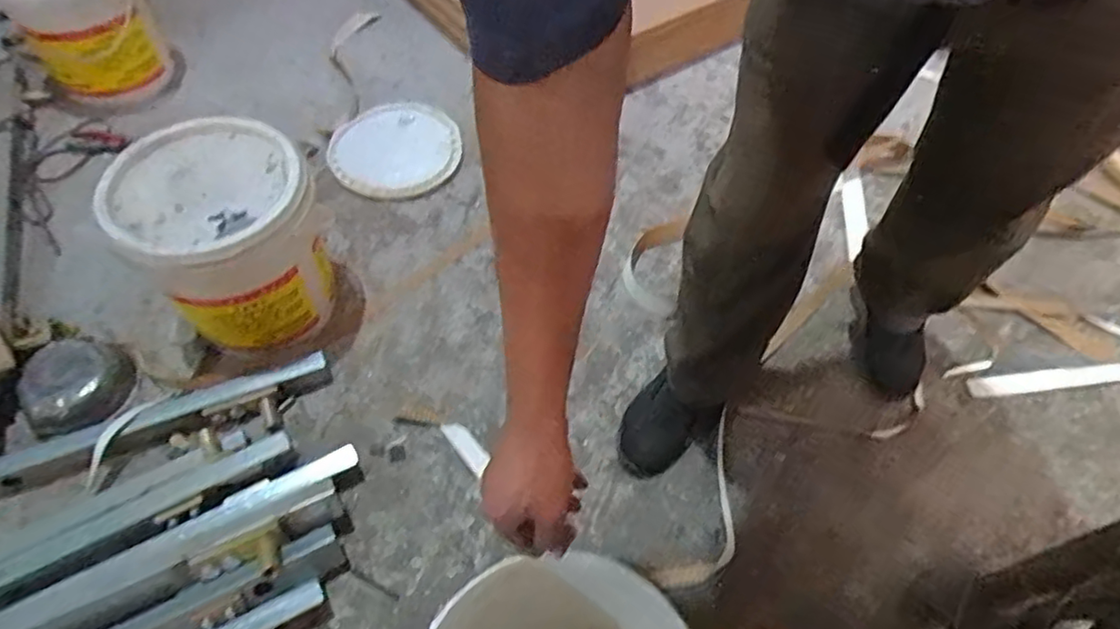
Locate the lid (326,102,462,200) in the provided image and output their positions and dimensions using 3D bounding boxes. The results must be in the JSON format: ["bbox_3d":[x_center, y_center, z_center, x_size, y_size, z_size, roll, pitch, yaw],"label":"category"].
[{"bbox_3d":[-0.352,-0.354,1.370,0.245,0.019,0.265,1,55,-2],"label":"lid"}]

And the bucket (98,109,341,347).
[{"bbox_3d":[-0.507,-0.117,1.005,0.262,0.253,0.248,1,55,-2],"label":"bucket"}]

